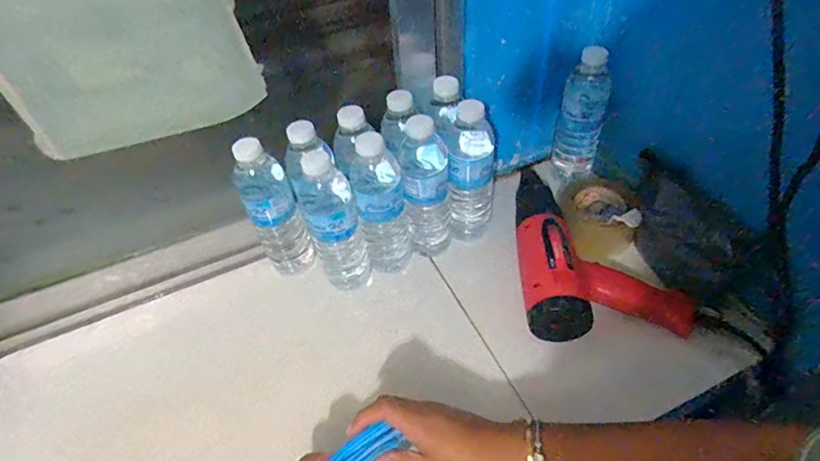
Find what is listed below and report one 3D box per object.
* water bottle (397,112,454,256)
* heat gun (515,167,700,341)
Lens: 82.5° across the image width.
[{"bbox_3d":[0.022,-0.051,0.601,0.060,0.195,0.056,-1,48,4],"label":"water bottle"},{"bbox_3d":[0.235,0.023,0.593,0.202,0.067,0.247,1,48,5],"label":"heat gun"}]

